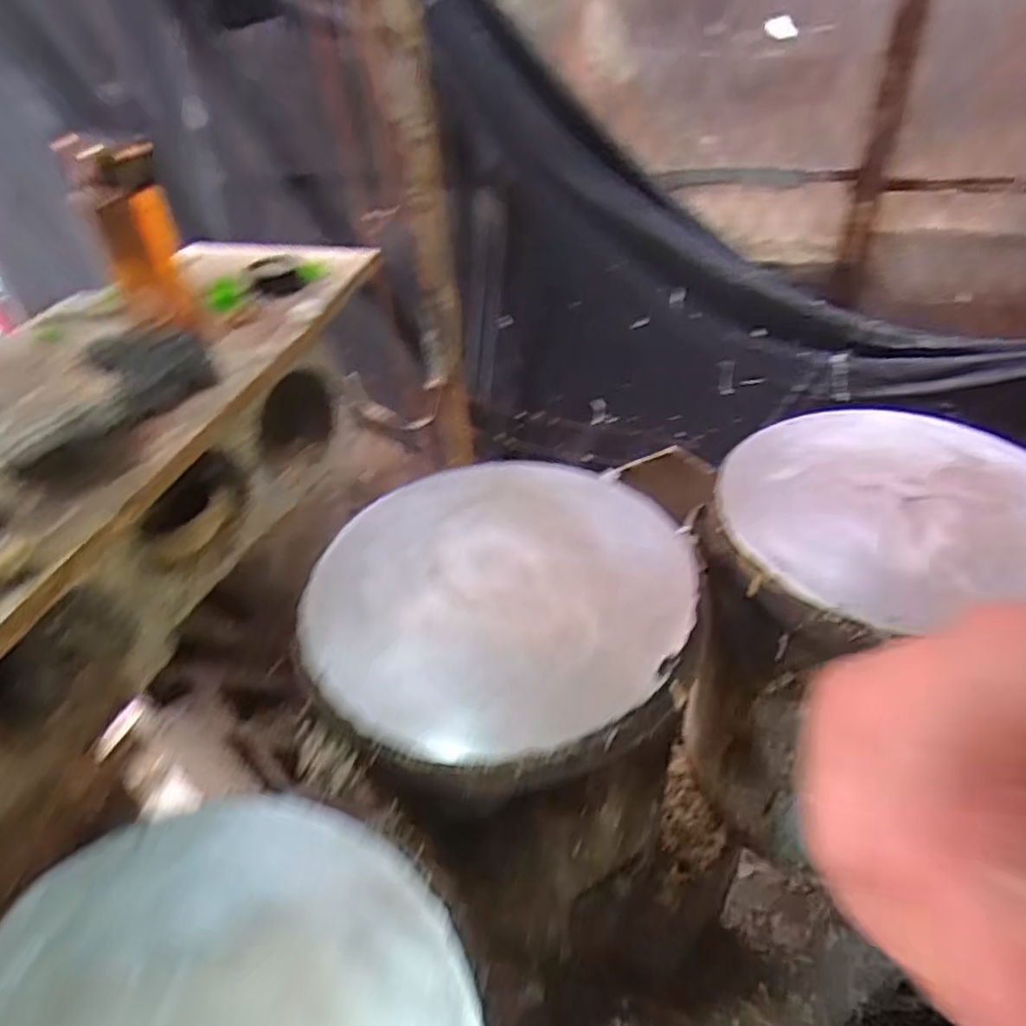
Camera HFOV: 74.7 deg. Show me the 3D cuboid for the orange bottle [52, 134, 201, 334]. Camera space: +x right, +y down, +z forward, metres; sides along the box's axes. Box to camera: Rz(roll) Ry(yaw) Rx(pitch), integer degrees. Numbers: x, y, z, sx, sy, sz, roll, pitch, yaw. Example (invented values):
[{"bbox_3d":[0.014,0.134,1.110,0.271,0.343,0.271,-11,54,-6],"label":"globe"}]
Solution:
[{"bbox_3d":[-0.365,-0.267,0.652,0.077,0.175,0.046,-21,42,-19],"label":"orange bottle"}]

